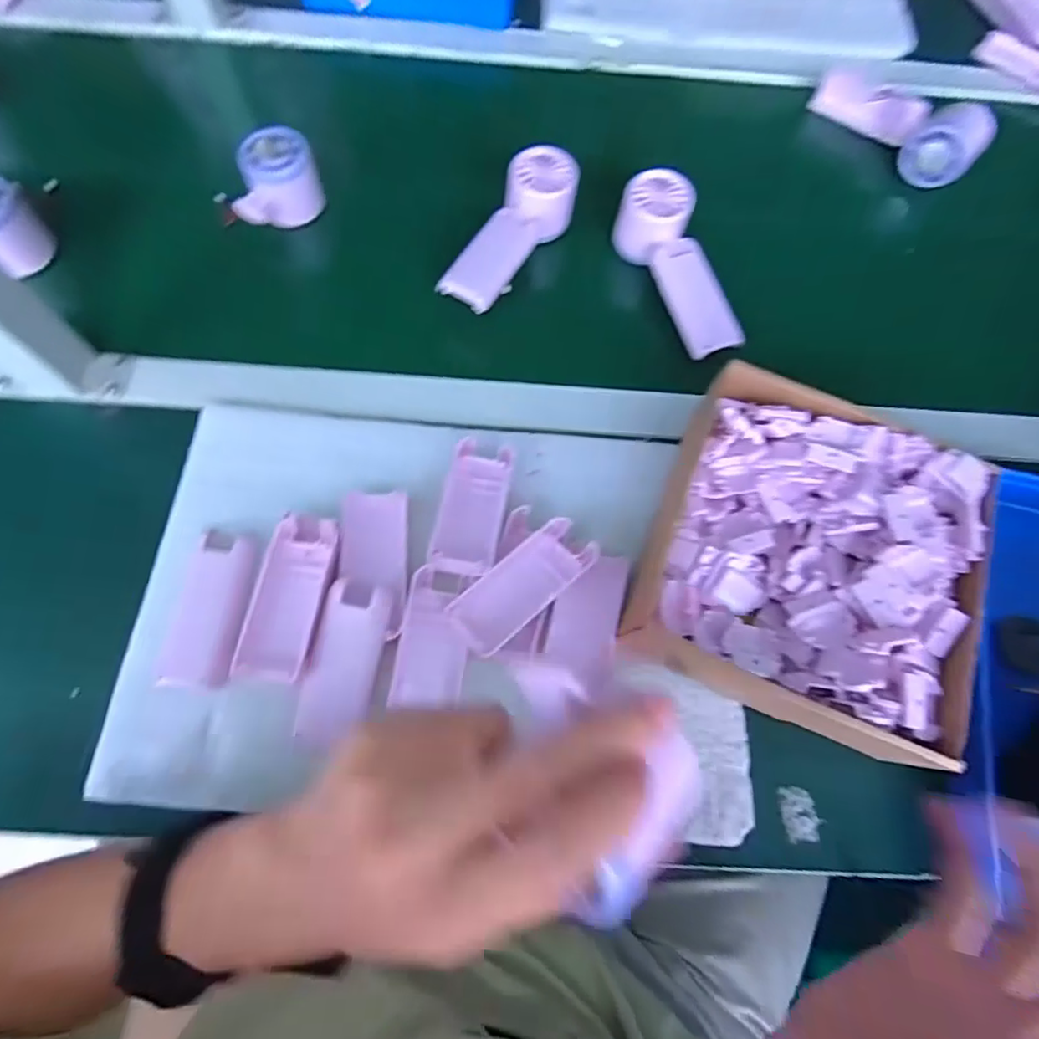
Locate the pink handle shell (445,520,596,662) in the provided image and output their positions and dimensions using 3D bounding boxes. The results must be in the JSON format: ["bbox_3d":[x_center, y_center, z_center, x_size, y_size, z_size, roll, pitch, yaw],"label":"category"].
[{"bbox_3d":[0.003,0.043,0.385,0.103,0.009,0.041,-40,76,-15],"label":"pink handle shell"}]

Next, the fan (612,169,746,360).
[{"bbox_3d":[0.133,-0.212,0.484,0.056,0.042,0.160,-19,72,-9],"label":"fan"}]

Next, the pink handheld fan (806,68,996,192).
[{"bbox_3d":[0.368,-0.388,0.576,0.162,0.040,0.077,26,71,7],"label":"pink handheld fan"}]

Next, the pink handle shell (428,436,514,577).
[{"bbox_3d":[-0.032,-0.011,0.409,0.044,0.016,0.102,9,70,1],"label":"pink handle shell"}]

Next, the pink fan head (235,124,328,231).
[{"bbox_3d":[-0.213,-0.293,0.506,0.075,0.053,0.053,-27,73,-11],"label":"pink fan head"}]

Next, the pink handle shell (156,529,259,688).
[{"bbox_3d":[-0.200,0.058,0.382,0.043,0.012,0.097,9,70,1],"label":"pink handle shell"}]

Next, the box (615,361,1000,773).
[{"bbox_3d":[0.189,0.027,0.390,0.196,0.069,0.201,20,71,5],"label":"box"}]

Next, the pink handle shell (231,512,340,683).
[{"bbox_3d":[-0.149,0.051,0.383,0.044,0.023,0.105,8,70,1],"label":"pink handle shell"}]

